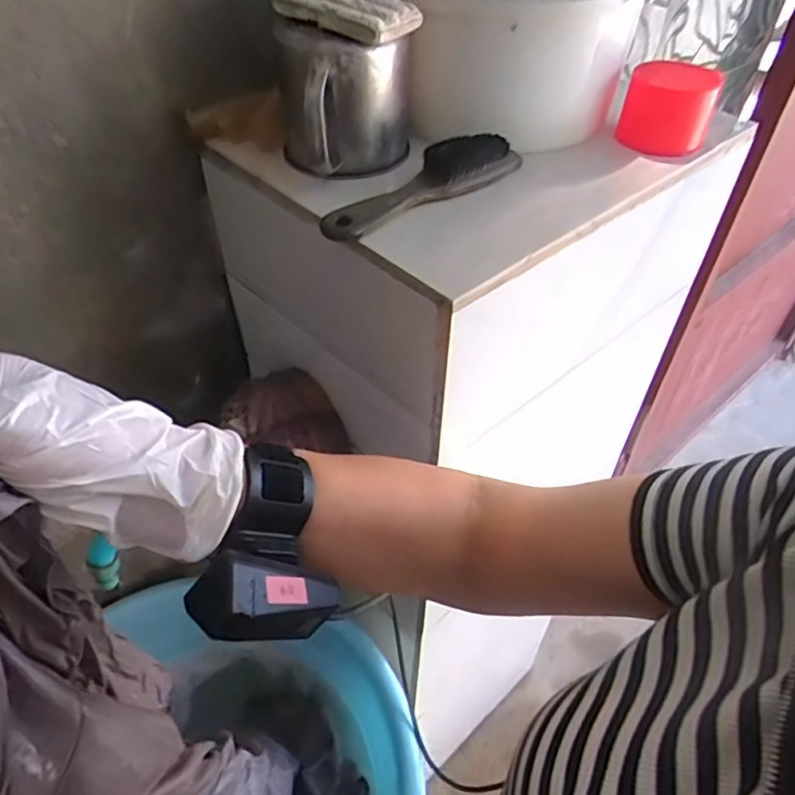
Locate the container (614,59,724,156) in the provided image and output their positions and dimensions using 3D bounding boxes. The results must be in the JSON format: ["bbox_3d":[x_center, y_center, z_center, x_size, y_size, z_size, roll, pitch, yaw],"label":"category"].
[{"bbox_3d":[0.205,-0.221,0.465,0.062,0.049,0.066,16,47,15],"label":"container"}]

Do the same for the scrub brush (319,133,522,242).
[{"bbox_3d":[0.019,-0.142,0.400,0.154,0.027,0.030,-32,54,-28],"label":"scrub brush"}]

